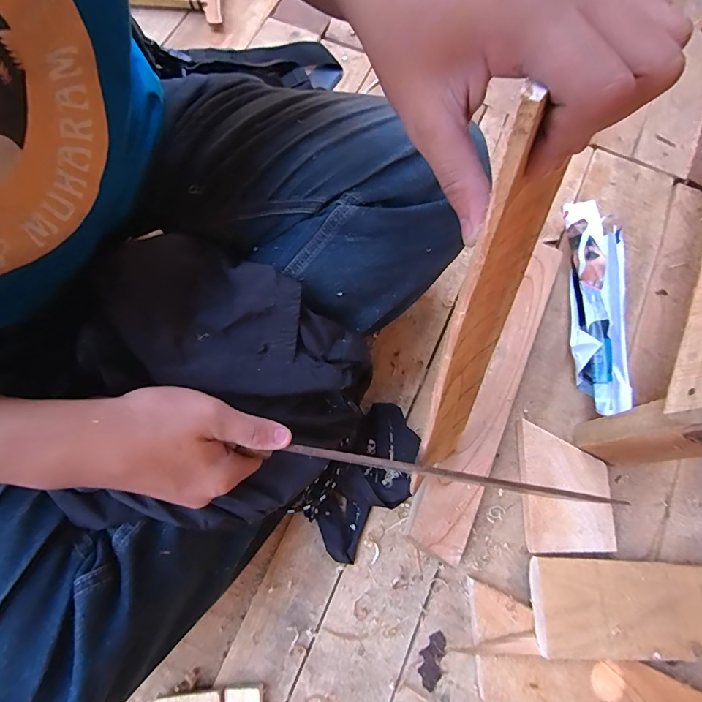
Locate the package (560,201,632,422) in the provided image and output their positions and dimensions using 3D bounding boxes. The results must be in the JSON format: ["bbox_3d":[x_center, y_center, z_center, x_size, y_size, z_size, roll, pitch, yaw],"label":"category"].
[{"bbox_3d":[0.295,-0.062,0.513,0.068,0.055,0.275,2,74,-2],"label":"package"}]

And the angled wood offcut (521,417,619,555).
[{"bbox_3d":[0.235,0.149,0.468,0.095,0.019,0.130,0,74,-2],"label":"angled wood offcut"}]

